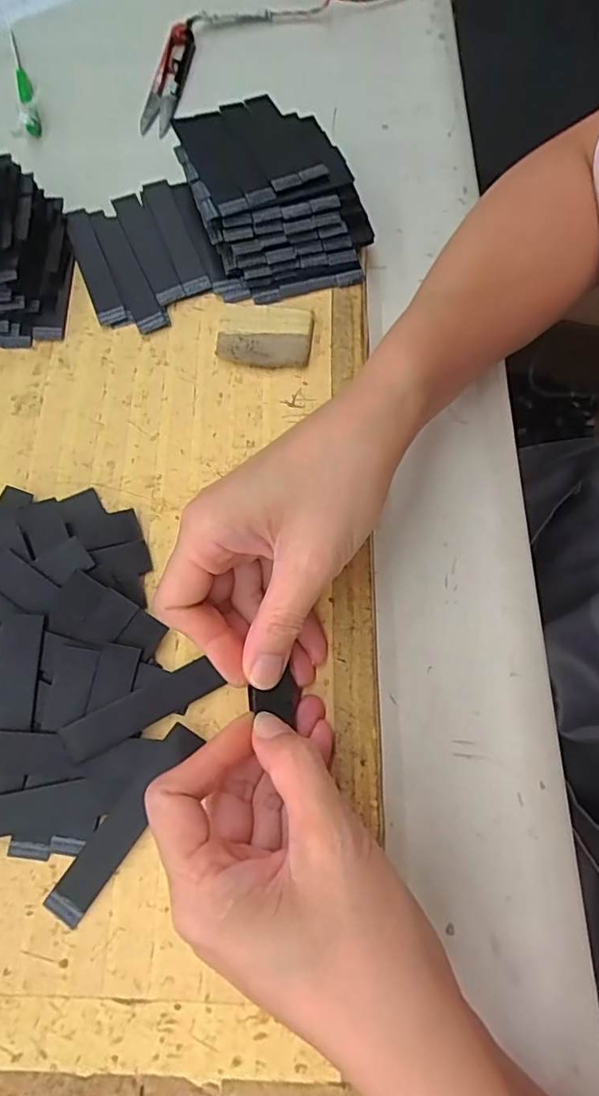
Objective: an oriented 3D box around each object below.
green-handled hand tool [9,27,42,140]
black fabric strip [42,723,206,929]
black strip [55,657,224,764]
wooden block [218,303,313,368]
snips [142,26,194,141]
[{"bbox_3d":[-0.207,-0.351,0.401,0.011,0.014,0.115,-17,73,-5],"label":"green-handled hand tool"},{"bbox_3d":[-0.076,0.121,0.237,0.017,0.006,0.090,34,74,10],"label":"black fabric strip"},{"bbox_3d":[-0.072,0.073,0.247,0.072,0.006,0.017,-28,74,-10],"label":"black strip"},{"bbox_3d":[-0.020,-0.124,0.312,0.054,0.008,0.038,8,72,2],"label":"wooden block"},{"bbox_3d":[-0.098,-0.347,0.396,0.023,0.011,0.101,7,73,2],"label":"snips"}]

